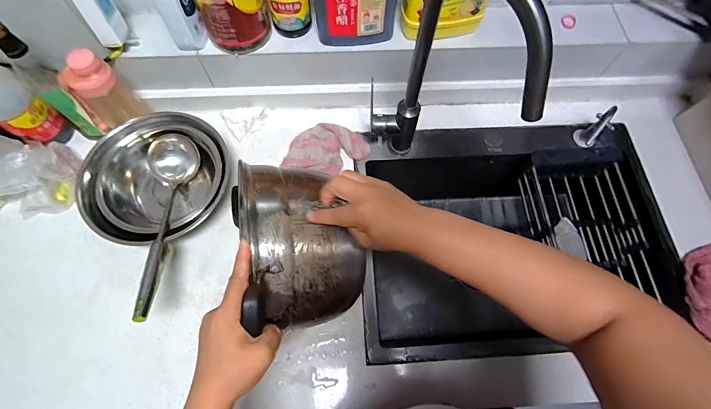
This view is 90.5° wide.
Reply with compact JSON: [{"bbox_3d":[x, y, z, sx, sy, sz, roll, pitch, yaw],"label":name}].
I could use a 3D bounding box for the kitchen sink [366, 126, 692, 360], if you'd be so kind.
[{"bbox_3d":[0.290,0.082,0.773,0.586,0.244,0.441,-3,68,-3],"label":"kitchen sink"}]

